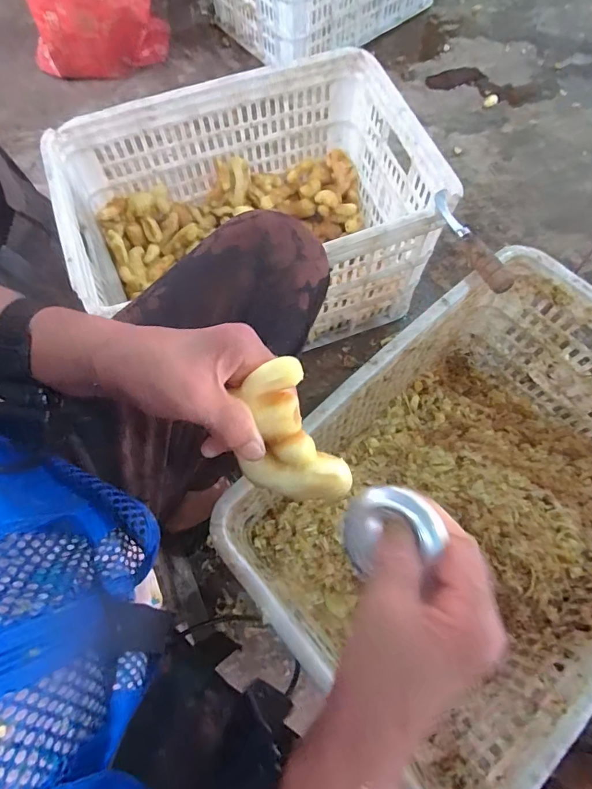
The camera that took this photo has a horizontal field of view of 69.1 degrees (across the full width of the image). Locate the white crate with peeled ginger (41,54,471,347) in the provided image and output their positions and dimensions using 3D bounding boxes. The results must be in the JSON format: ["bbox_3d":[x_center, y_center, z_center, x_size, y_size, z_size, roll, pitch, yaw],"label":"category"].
[{"bbox_3d":[-0.070,-0.281,0.737,0.522,0.285,0.357,-19,71,-6],"label":"white crate with peeled ginger"}]

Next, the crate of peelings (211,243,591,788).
[{"bbox_3d":[0.220,0.120,0.569,0.502,0.273,0.361,-41,74,-13],"label":"crate of peelings"}]

